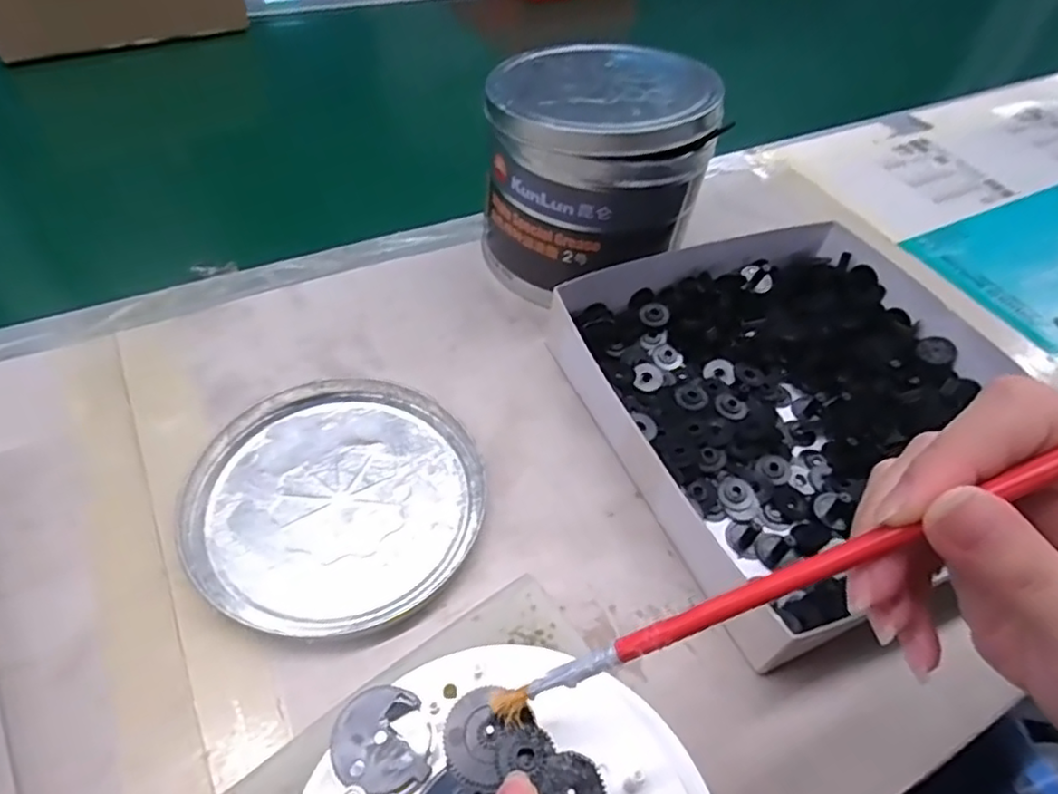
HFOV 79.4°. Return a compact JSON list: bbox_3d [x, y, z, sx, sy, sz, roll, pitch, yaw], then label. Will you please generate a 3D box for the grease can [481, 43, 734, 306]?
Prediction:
[{"bbox_3d":[0.037,-0.131,0.381,0.126,0.116,0.117,3,49,-3],"label":"grease can"}]

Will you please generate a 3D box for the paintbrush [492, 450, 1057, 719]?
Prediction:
[{"bbox_3d":[0.090,0.028,0.145,0.247,0.009,0.007,-33,48,21],"label":"paintbrush"}]

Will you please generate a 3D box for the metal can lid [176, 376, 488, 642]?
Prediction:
[{"bbox_3d":[-0.086,0.044,0.291,0.125,0.010,0.125,3,49,-3],"label":"metal can lid"}]

